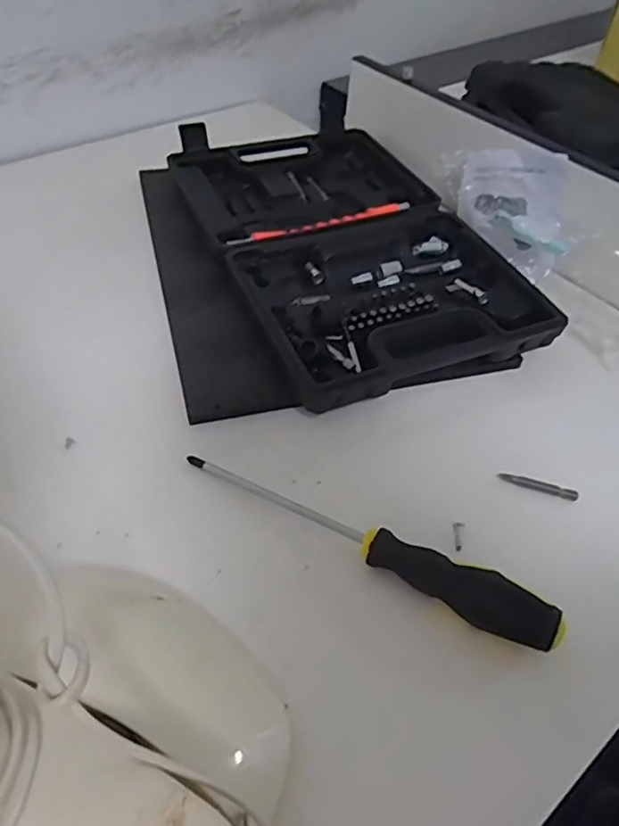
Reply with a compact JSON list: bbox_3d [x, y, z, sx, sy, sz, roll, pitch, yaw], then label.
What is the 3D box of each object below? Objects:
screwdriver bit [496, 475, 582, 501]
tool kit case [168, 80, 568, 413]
[{"bbox_3d":[0.143,0.045,0.370,0.048,0.007,0.005,17,50,10],"label":"screwdriver bit"},{"bbox_3d":[0.020,-0.172,0.505,0.210,0.034,0.379,-16,52,-17],"label":"tool kit case"}]

